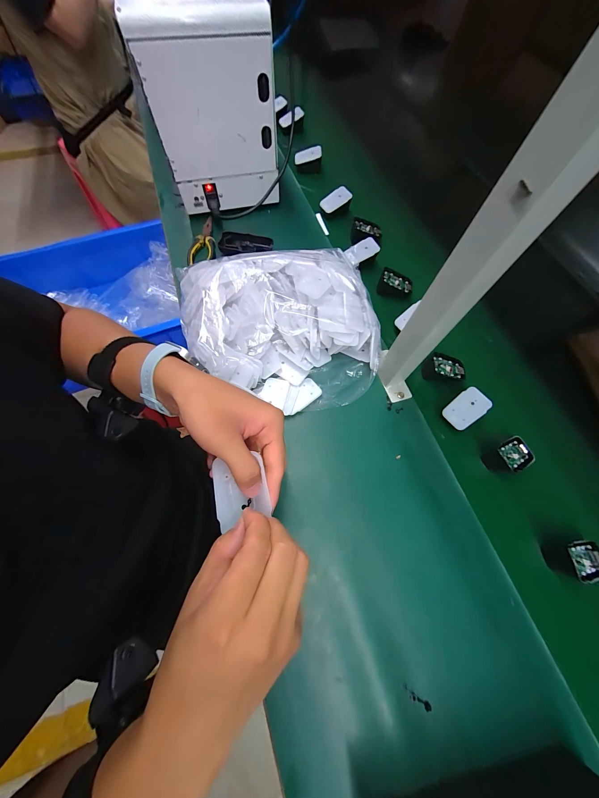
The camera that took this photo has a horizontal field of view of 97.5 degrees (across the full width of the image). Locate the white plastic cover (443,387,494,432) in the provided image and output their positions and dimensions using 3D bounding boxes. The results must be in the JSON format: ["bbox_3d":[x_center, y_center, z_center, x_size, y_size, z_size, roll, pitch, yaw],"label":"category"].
[{"bbox_3d":[0.269,0.016,0.423,0.068,0.004,0.046,-44,76,6],"label":"white plastic cover"}]

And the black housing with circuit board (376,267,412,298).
[{"bbox_3d":[0.197,-0.235,0.535,0.068,0.042,0.038,17,69,5],"label":"black housing with circuit board"}]

